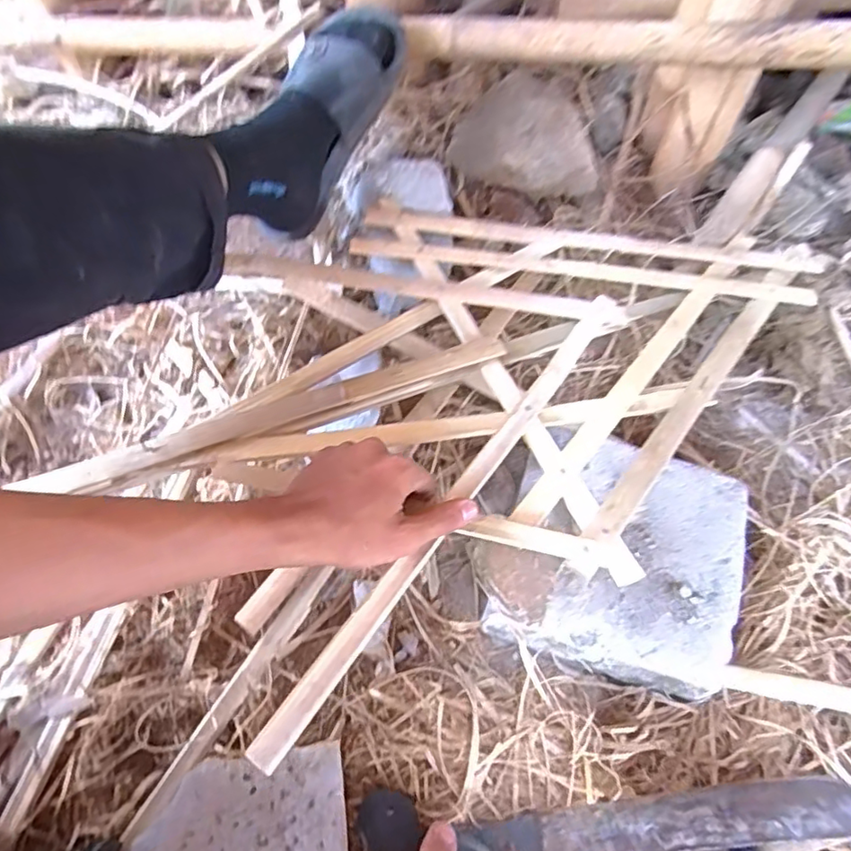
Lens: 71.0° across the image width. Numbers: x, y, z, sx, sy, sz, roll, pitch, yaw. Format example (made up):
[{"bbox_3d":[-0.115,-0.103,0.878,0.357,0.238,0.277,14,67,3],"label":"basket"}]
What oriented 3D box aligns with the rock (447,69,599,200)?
[{"bbox_3d":[0.136,-0.373,0.792,0.196,0.093,0.150,25,61,13],"label":"rock"}]

